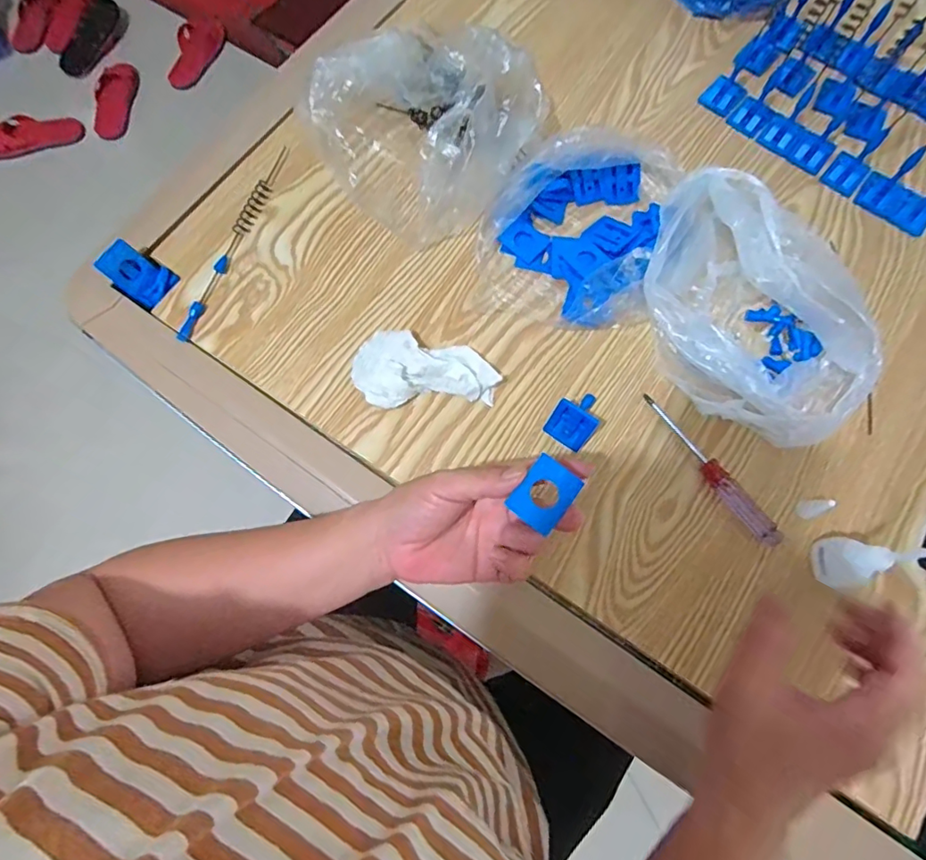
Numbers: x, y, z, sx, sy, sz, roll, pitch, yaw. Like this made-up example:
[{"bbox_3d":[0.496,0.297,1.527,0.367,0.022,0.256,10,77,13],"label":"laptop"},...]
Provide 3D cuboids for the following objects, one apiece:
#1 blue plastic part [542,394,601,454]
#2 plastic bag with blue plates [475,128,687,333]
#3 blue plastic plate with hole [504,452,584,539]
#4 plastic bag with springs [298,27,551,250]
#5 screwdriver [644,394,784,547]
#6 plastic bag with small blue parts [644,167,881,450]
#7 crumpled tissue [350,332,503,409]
[{"bbox_3d":[0.093,-0.011,0.432,0.035,0.033,0.050,34,75,9],"label":"blue plastic part"},{"bbox_3d":[0.101,-0.185,0.476,0.158,0.051,0.177,14,73,3],"label":"plastic bag with blue plates"},{"bbox_3d":[0.050,0.038,0.318,0.031,0.004,0.039,34,75,9],"label":"blue plastic plate with hole"},{"bbox_3d":[-0.037,-0.283,0.478,0.186,0.098,0.168,35,75,9],"label":"plastic bag with springs"},{"bbox_3d":[0.204,0.028,0.430,0.023,0.015,0.150,-32,76,-10],"label":"screwdriver"},{"bbox_3d":[0.239,-0.096,0.435,0.181,0.078,0.167,24,74,6],"label":"plastic bag with small blue parts"},{"bbox_3d":[-0.033,-0.050,0.448,0.120,0.023,0.064,3,73,0],"label":"crumpled tissue"}]

